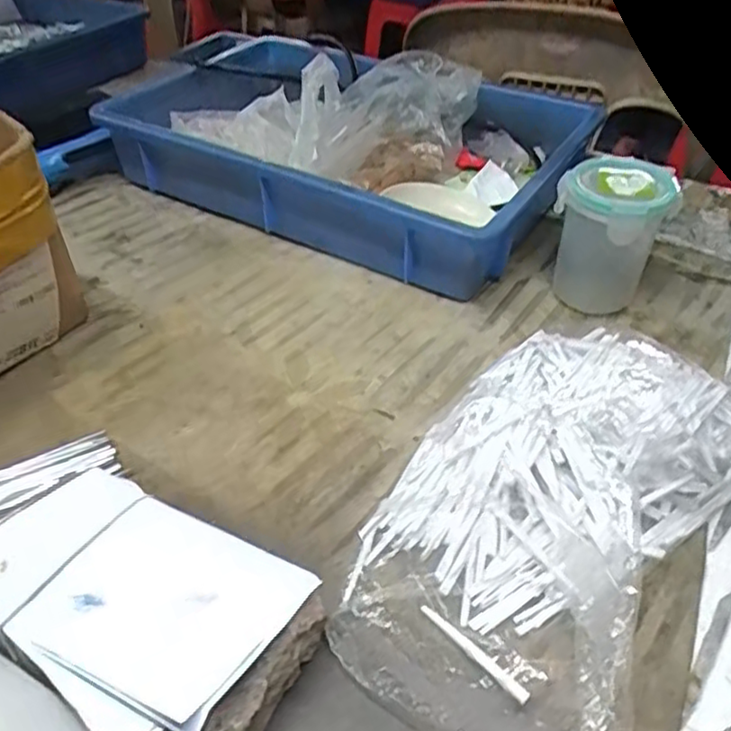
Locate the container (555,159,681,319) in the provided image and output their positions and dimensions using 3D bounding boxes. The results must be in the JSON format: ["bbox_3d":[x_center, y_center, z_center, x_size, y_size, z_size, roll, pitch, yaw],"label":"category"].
[{"bbox_3d":[0.188,-0.097,0.531,0.083,0.108,0.076,18,44,19],"label":"container"}]

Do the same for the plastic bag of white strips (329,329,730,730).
[{"bbox_3d":[0.105,0.076,0.379,0.178,0.053,0.280,30,50,30],"label":"plastic bag of white strips"}]

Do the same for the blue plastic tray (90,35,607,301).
[{"bbox_3d":[-0.036,-0.235,0.689,0.459,0.106,0.311,22,46,23],"label":"blue plastic tray"}]

